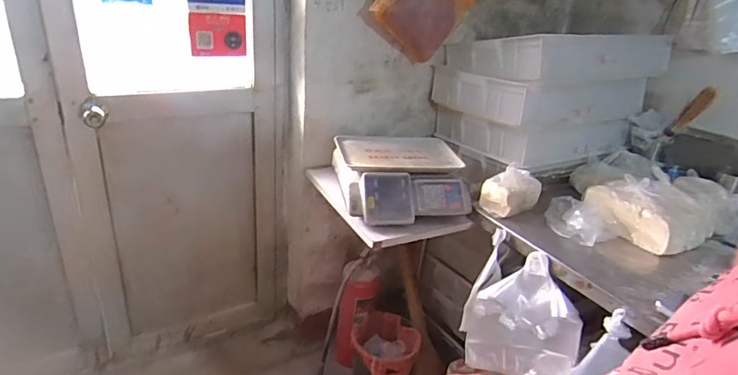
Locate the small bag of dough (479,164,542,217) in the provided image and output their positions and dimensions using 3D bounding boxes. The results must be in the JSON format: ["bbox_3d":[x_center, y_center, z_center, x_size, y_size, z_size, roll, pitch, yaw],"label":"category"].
[{"bbox_3d":[0.383,0.000,1.221,0.165,0.102,0.090,-10,29,-32],"label":"small bag of dough"}]

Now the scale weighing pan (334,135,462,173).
[{"bbox_3d":[0.084,-0.098,1.307,0.334,0.040,0.223,-1,25,-16],"label":"scale weighing pan"}]

